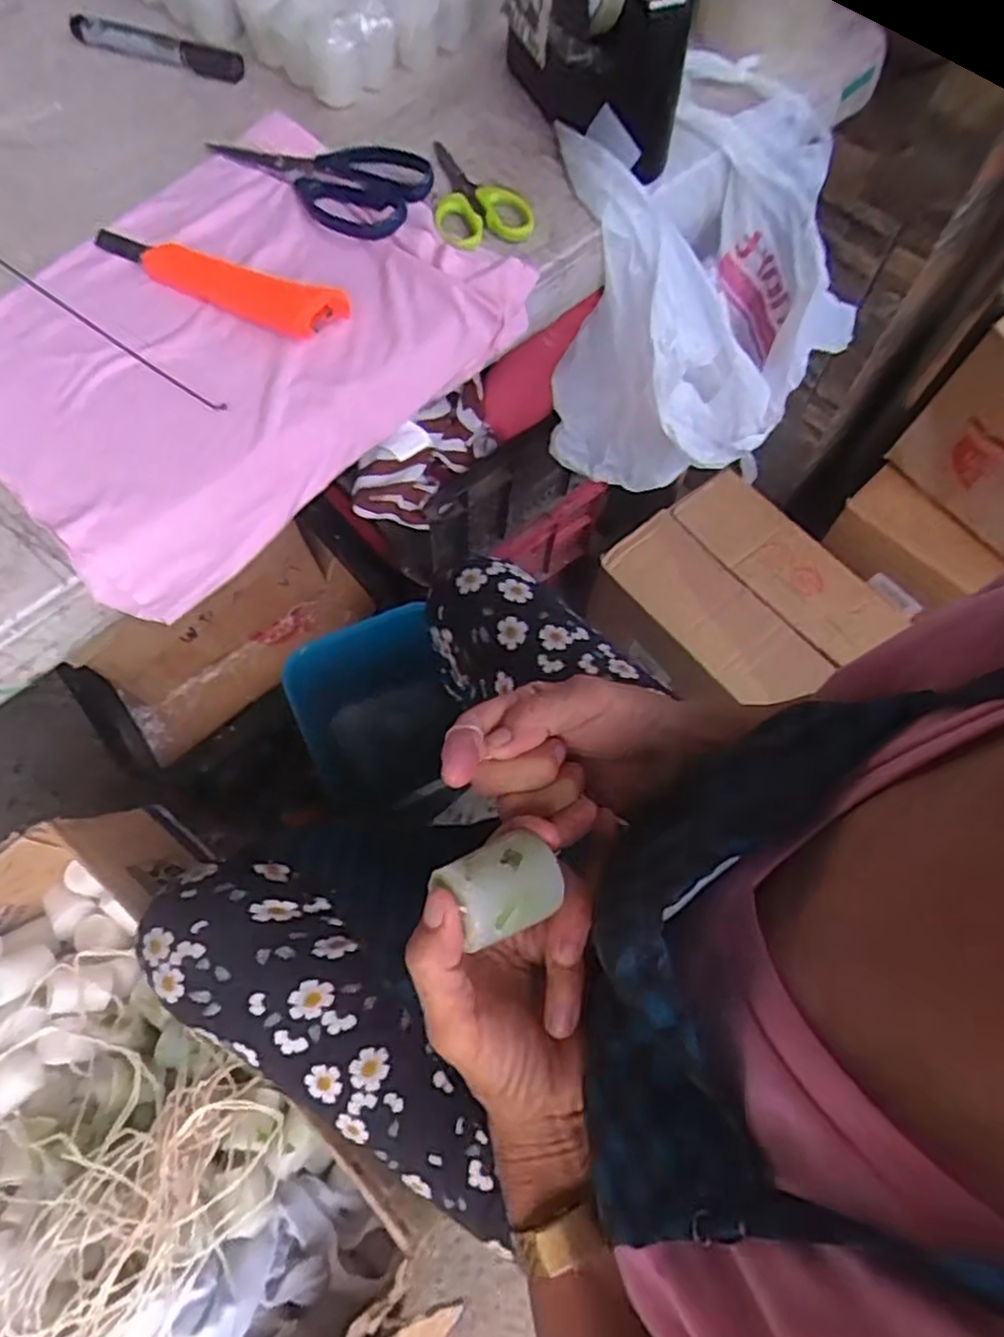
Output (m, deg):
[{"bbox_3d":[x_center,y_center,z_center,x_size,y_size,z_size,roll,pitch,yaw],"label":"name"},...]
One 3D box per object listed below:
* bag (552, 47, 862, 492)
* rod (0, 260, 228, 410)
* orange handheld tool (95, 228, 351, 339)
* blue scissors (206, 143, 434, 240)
[{"bbox_3d":[0.164,-0.289,0.575,0.223,0.245,0.183,-41,73,-17],"label":"bag"},{"bbox_3d":[-0.271,-0.226,0.444,0.269,0.006,0.010,34,71,14],"label":"rod"},{"bbox_3d":[-0.184,-0.246,0.440,0.184,0.020,0.032,24,69,10],"label":"orange handheld tool"},{"bbox_3d":[-0.133,-0.337,0.481,0.162,0.016,0.078,19,68,9],"label":"blue scissors"}]

